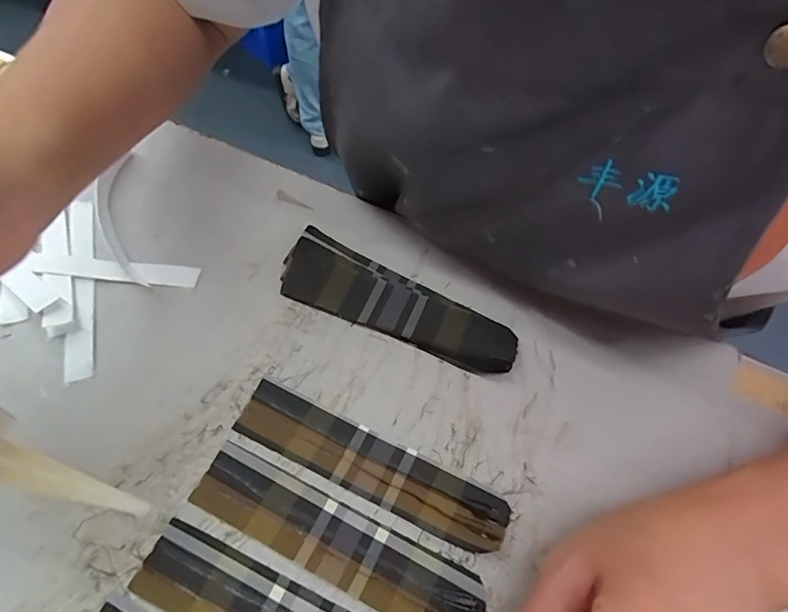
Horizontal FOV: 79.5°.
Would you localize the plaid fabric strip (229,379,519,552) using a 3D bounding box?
[{"bbox_3d":[-0.013,0.079,0.238,0.140,0.006,0.031,22,57,12],"label":"plaid fabric strip"}]

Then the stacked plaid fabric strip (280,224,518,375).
[{"bbox_3d":[0.000,-0.002,0.286,0.149,0.011,0.047,24,58,13],"label":"stacked plaid fabric strip"}]

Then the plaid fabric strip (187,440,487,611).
[{"bbox_3d":[-0.028,0.108,0.218,0.141,0.004,0.031,23,58,13],"label":"plaid fabric strip"}]

